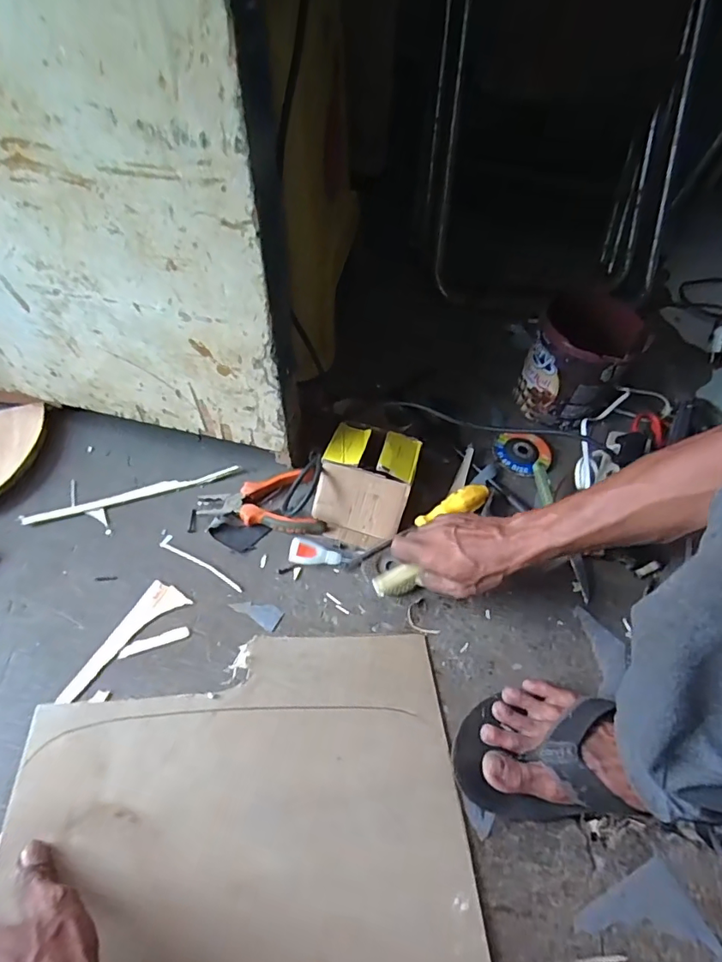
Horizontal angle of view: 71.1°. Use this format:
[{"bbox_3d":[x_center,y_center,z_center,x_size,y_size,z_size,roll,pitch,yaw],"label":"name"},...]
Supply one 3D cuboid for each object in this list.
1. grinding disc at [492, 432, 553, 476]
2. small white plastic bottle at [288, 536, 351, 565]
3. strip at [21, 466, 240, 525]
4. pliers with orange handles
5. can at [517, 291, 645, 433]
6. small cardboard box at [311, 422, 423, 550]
[{"bbox_3d":[0.234,-0.039,0.736,0.082,0.015,0.077,2,54,-3],"label":"grinding disc"},{"bbox_3d":[-0.050,0.090,0.614,0.071,0.019,0.031,10,54,2],"label":"small white plastic bottle"},{"bbox_3d":[-0.289,0.017,0.651,0.259,0.004,0.016,-15,57,-15],"label":"strip"},{"bbox_3d":[-0.125,0.024,0.652,0.158,0.023,0.084,3,54,-3],"label":"pliers with orange handles"},{"bbox_3d":[0.326,-0.177,0.761,0.129,0.145,0.152,31,57,17],"label":"can"},{"bbox_3d":[0.006,0.001,0.655,0.114,0.065,0.145,14,54,6],"label":"small cardboard box"}]

